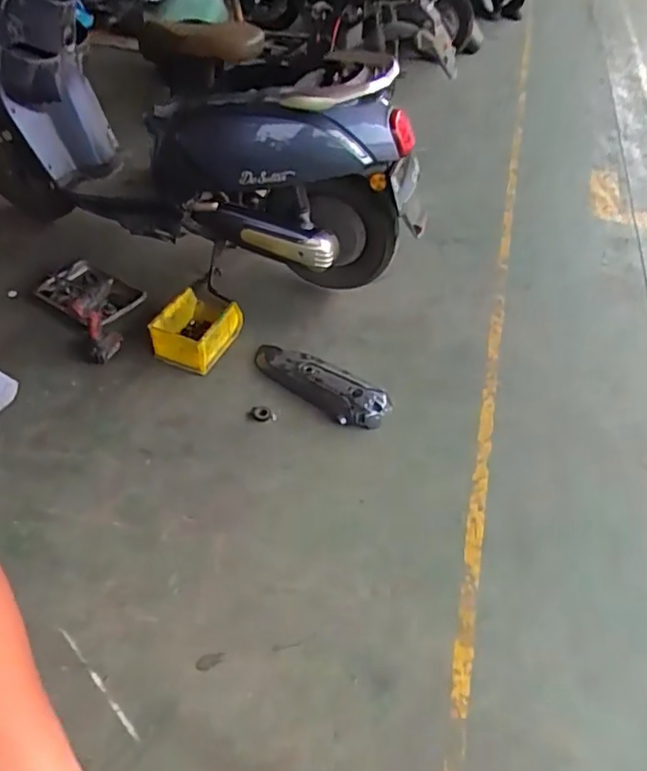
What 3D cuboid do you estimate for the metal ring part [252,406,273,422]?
[{"bbox_3d":[-0.193,0.088,1.827,0.062,0.013,0.060,1,47,-1],"label":"metal ring part"}]

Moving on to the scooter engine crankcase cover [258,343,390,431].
[{"bbox_3d":[-0.023,-0.014,1.891,0.503,0.074,0.144,28,52,21],"label":"scooter engine crankcase cover"}]

